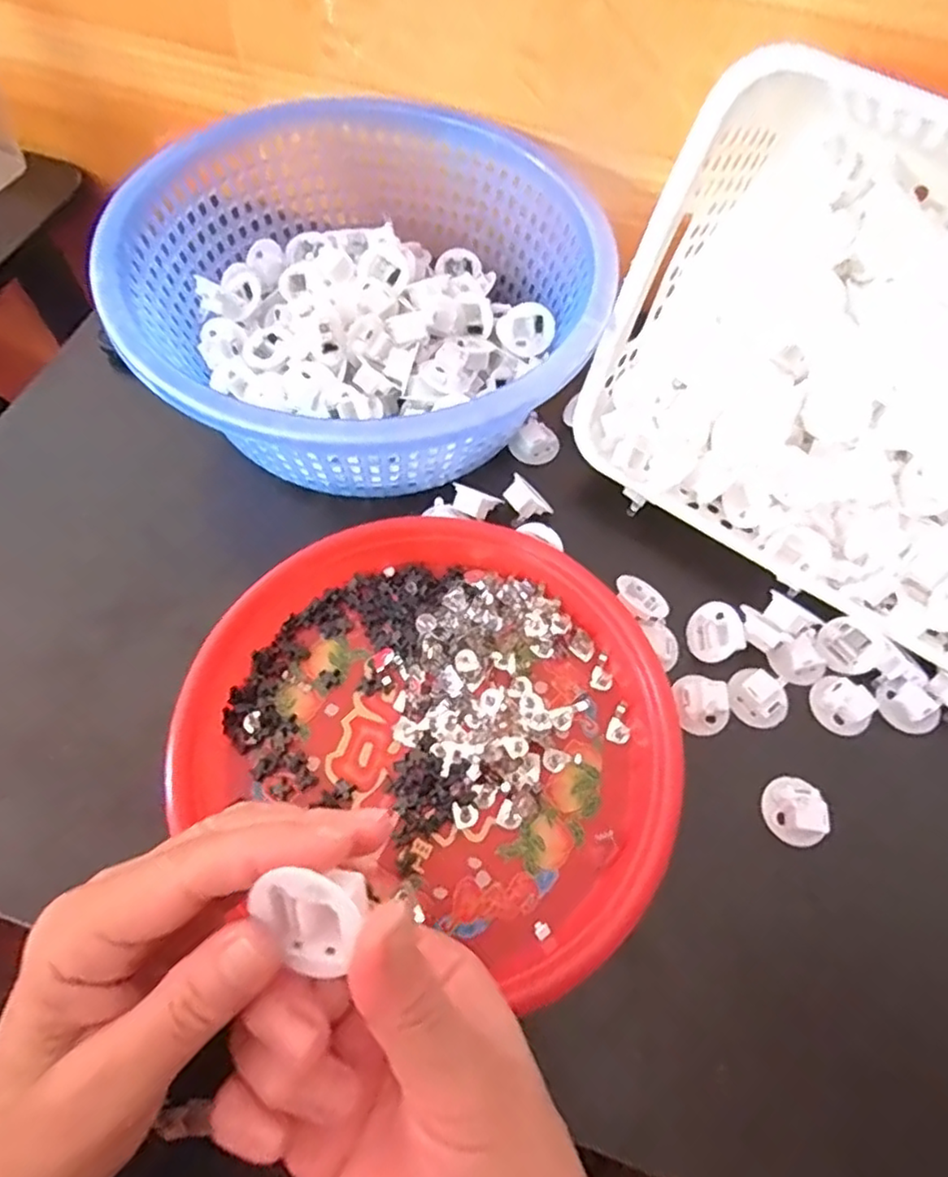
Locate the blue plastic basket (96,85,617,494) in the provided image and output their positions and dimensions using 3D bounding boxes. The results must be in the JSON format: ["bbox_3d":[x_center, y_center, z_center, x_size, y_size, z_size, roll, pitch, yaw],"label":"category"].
[{"bbox_3d":[-0.062,-0.174,0.405,0.268,0.101,0.271,1,64,-3],"label":"blue plastic basket"}]

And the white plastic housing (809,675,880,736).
[{"bbox_3d":[0.202,0.064,0.358,0.026,0.015,0.031,-29,69,-16],"label":"white plastic housing"}]

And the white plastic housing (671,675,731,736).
[{"bbox_3d":[0.122,0.062,0.351,0.034,0.019,0.028,22,65,7],"label":"white plastic housing"}]

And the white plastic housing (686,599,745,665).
[{"bbox_3d":[0.138,0.026,0.371,0.019,0.031,0.033,16,50,-46],"label":"white plastic housing"}]

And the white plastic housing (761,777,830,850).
[{"bbox_3d":[0.163,0.112,0.329,0.026,0.017,0.033,2,64,-2],"label":"white plastic housing"}]

